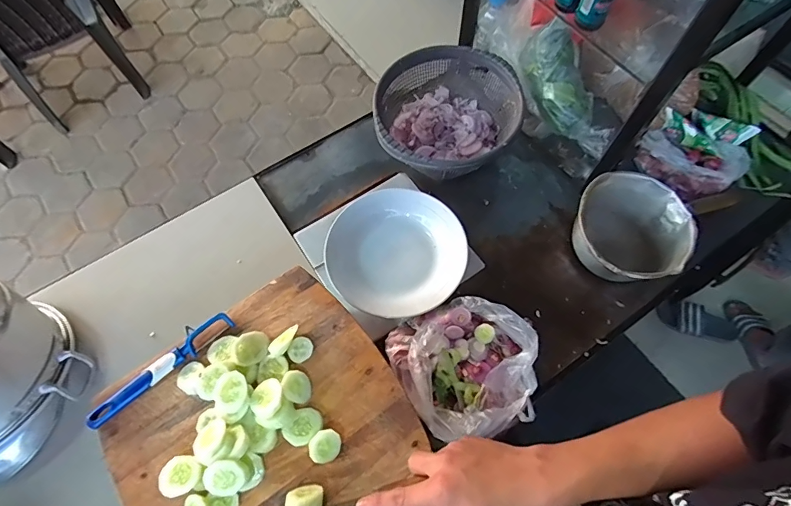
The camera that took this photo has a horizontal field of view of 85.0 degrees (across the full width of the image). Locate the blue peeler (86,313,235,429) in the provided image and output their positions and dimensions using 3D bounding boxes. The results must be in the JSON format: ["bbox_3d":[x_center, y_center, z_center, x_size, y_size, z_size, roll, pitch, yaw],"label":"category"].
[{"bbox_3d":[-0.271,0.131,0.501,0.030,0.015,0.178,42,72,18],"label":"blue peeler"}]

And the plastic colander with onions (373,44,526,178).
[{"bbox_3d":[0.091,-0.233,0.761,0.245,0.097,0.239,-7,65,-3],"label":"plastic colander with onions"}]

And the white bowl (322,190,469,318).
[{"bbox_3d":[0.001,-0.001,0.699,0.219,0.052,0.189,-13,66,-5],"label":"white bowl"}]

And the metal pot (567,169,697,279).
[{"bbox_3d":[0.363,-0.028,0.682,0.168,0.097,0.176,0,65,1],"label":"metal pot"}]

